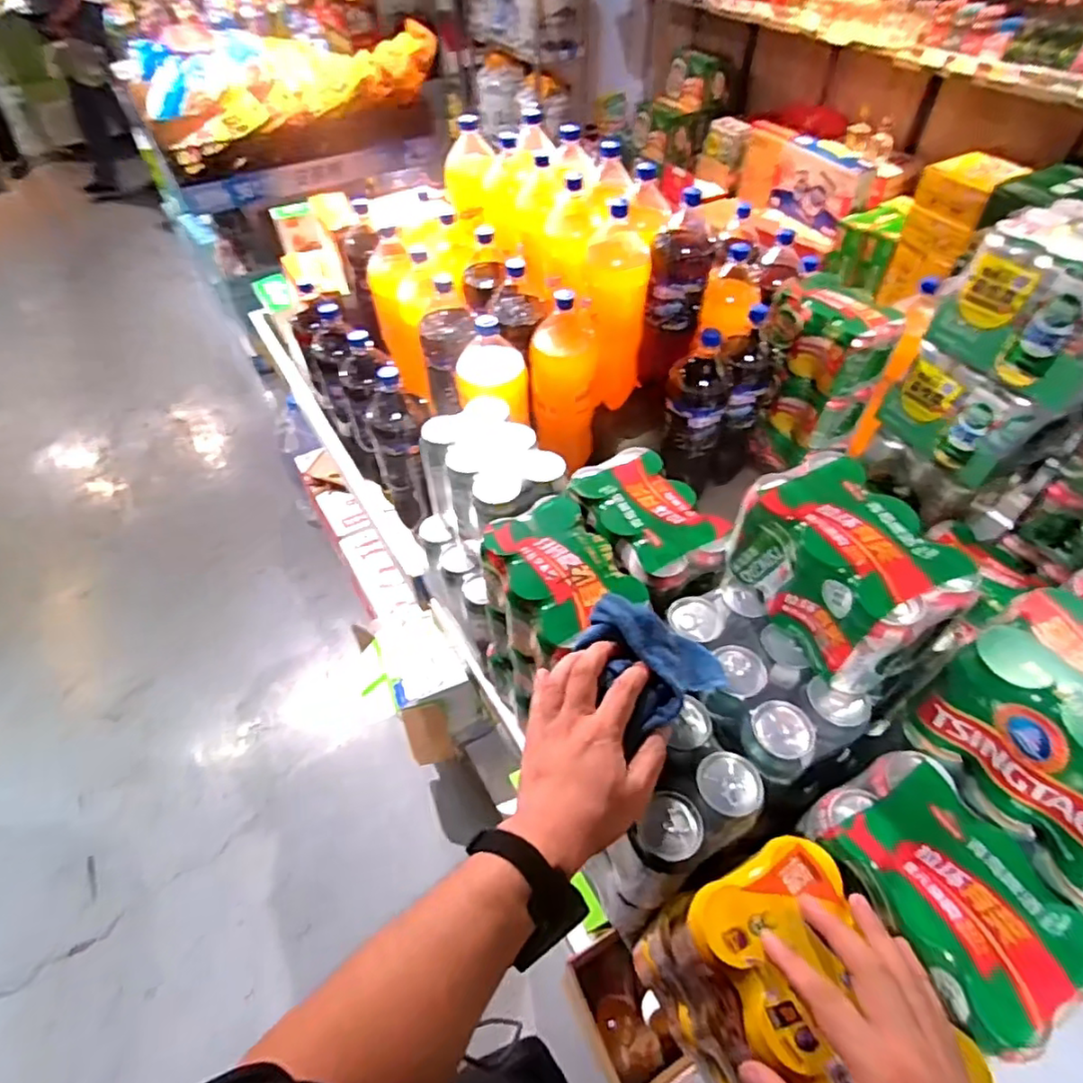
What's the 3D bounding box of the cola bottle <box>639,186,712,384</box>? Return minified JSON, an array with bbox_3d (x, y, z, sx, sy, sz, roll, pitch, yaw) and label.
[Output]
[{"bbox_3d":[0.228,-0.414,1.071,0.099,0.295,0.085,9,51,9],"label":"cola bottle"}]

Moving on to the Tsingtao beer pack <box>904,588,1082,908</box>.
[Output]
[{"bbox_3d":[0.419,0.153,0.497,0.136,0.128,0.184,-25,54,-18],"label":"Tsingtao beer pack"}]

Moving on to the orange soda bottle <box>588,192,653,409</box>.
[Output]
[{"bbox_3d":[0.120,-0.363,1.042,0.101,0.317,0.095,5,51,6],"label":"orange soda bottle"}]

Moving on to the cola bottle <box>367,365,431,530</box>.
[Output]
[{"bbox_3d":[-0.245,-0.150,1.112,0.083,0.304,0.072,-14,52,-10],"label":"cola bottle"}]

